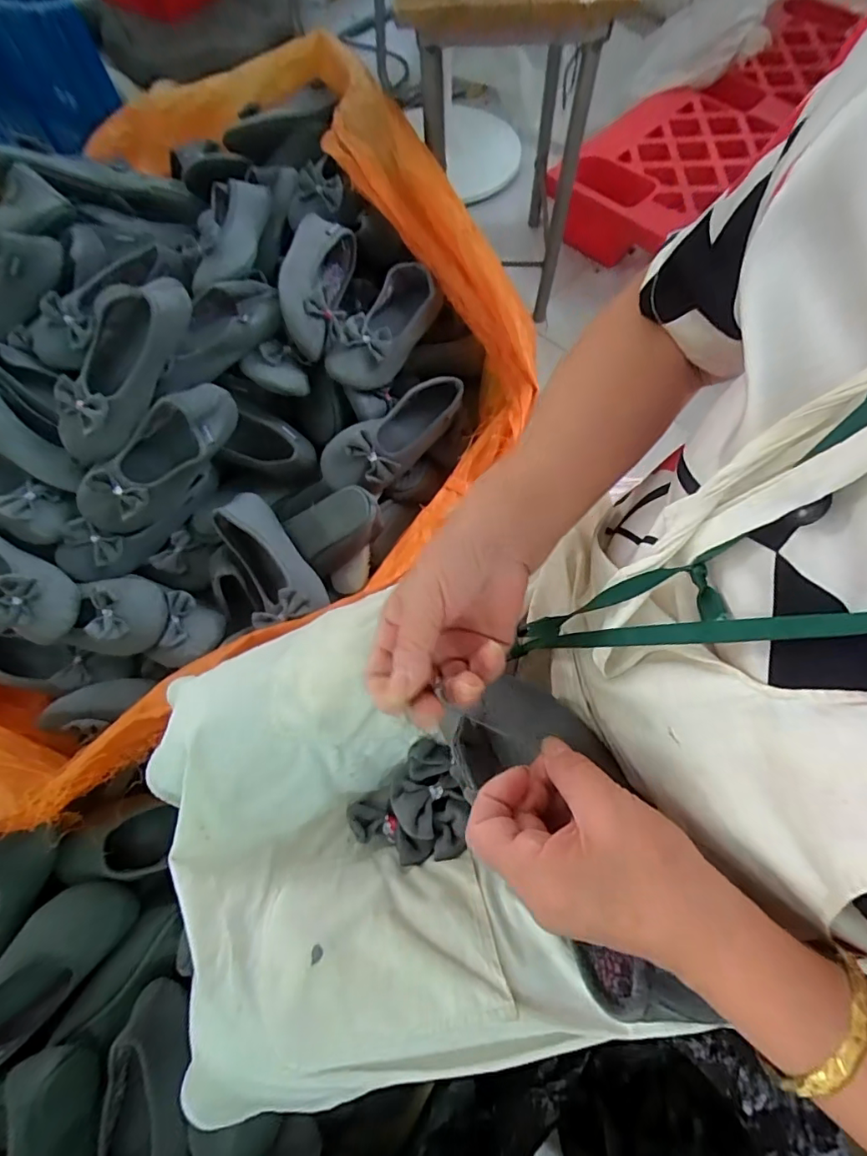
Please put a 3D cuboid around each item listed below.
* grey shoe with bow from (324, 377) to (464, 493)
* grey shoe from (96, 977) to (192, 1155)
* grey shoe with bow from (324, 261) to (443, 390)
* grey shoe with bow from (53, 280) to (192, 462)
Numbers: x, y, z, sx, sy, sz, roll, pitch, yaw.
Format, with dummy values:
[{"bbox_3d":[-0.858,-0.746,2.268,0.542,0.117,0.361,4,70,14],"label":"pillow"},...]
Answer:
[{"bbox_3d":[-0.055,-0.203,0.736,0.076,0.059,0.229,39,75,15],"label":"grey shoe with bow"},{"bbox_3d":[-0.297,0.563,0.522,0.102,0.079,0.238,4,81,4],"label":"grey shoe"},{"bbox_3d":[-0.063,-0.367,0.775,0.089,0.075,0.228,24,71,11],"label":"grey shoe with bow"},{"bbox_3d":[-0.398,-0.266,0.652,0.101,0.064,0.254,26,89,12],"label":"grey shoe with bow"}]

